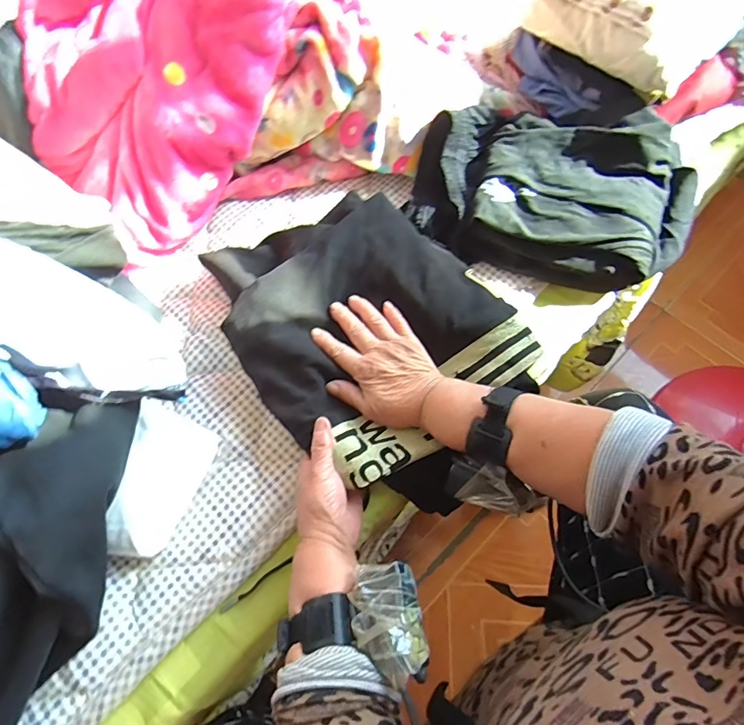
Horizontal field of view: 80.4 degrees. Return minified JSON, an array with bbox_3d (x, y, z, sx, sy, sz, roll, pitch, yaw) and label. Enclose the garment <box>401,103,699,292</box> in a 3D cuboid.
[{"bbox_3d":[0.218,-0.208,0.537,0.332,0.084,0.198,20,69,10],"label":"garment"}]

